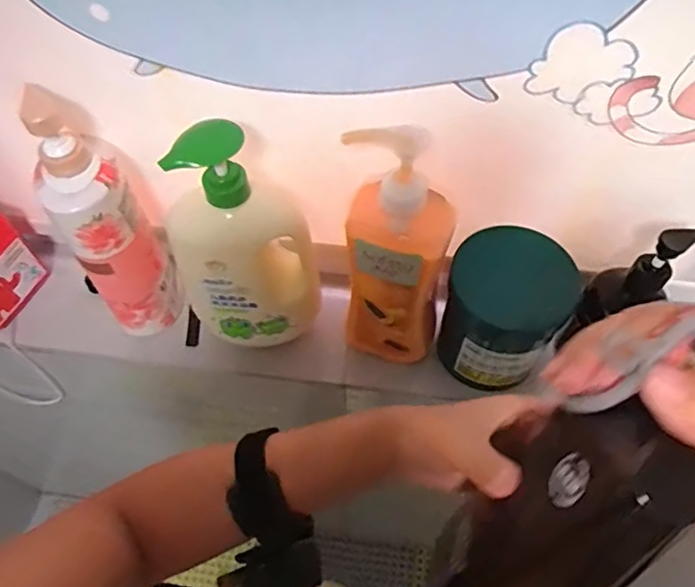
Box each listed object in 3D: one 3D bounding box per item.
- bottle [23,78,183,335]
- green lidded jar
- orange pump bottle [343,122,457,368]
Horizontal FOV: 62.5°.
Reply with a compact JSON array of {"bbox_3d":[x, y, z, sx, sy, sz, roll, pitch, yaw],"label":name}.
[{"bbox_3d":[-0.223,-0.066,0.535,0.072,0.260,0.086,-25,61,-14],"label":"bottle"},{"bbox_3d":[0.149,0.016,0.553,0.107,0.122,0.106,0,58,0],"label":"green lidded jar"},{"bbox_3d":[0.042,-0.026,0.489,0.082,0.255,0.053,10,58,7],"label":"orange pump bottle"}]

